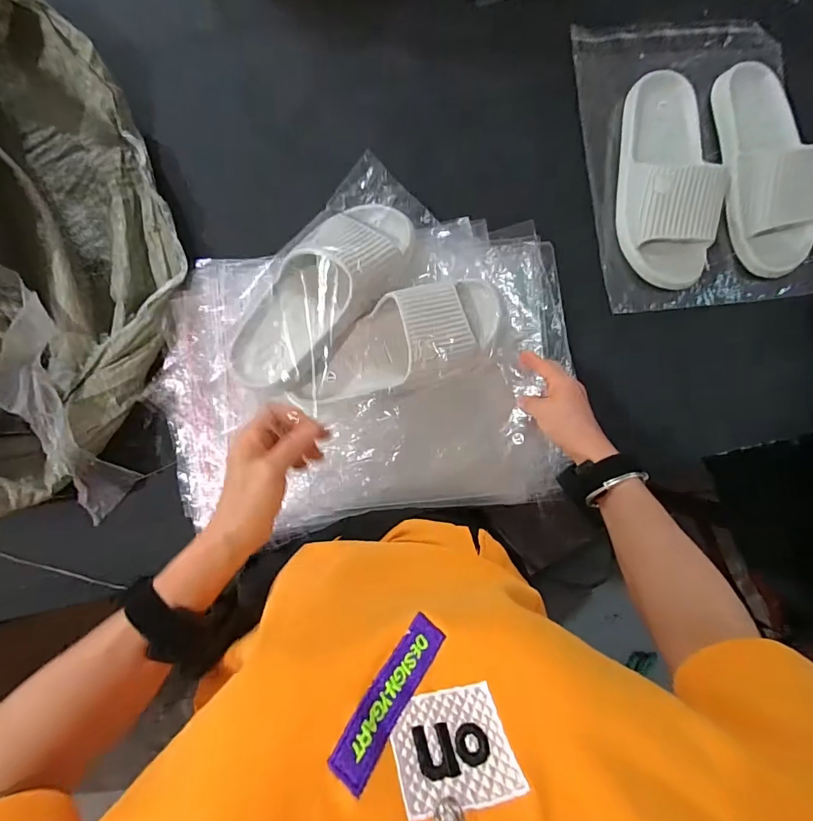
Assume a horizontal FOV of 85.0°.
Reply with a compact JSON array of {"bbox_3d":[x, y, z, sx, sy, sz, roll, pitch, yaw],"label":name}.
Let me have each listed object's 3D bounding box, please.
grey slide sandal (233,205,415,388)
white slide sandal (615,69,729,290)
[{"bbox_3d":[-0.091,-0.131,0.482,0.100,0.087,0.250,37,85,0],"label":"grey slide sandal"},{"bbox_3d":[0.340,-0.301,0.560,0.116,0.061,0.269,7,86,-3],"label":"white slide sandal"}]

